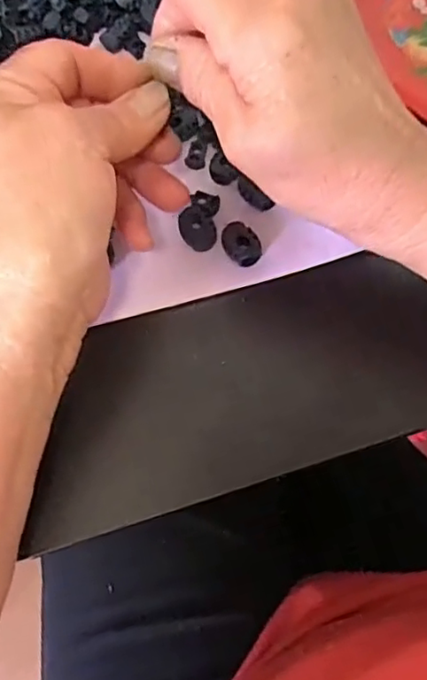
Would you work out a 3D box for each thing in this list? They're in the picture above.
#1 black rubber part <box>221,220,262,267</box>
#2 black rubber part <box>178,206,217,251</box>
[{"bbox_3d":[0.014,-0.048,0.294,0.017,0.007,0.022,-25,72,-7],"label":"black rubber part"},{"bbox_3d":[-0.008,-0.056,0.301,0.017,0.006,0.022,-14,71,-4],"label":"black rubber part"}]

